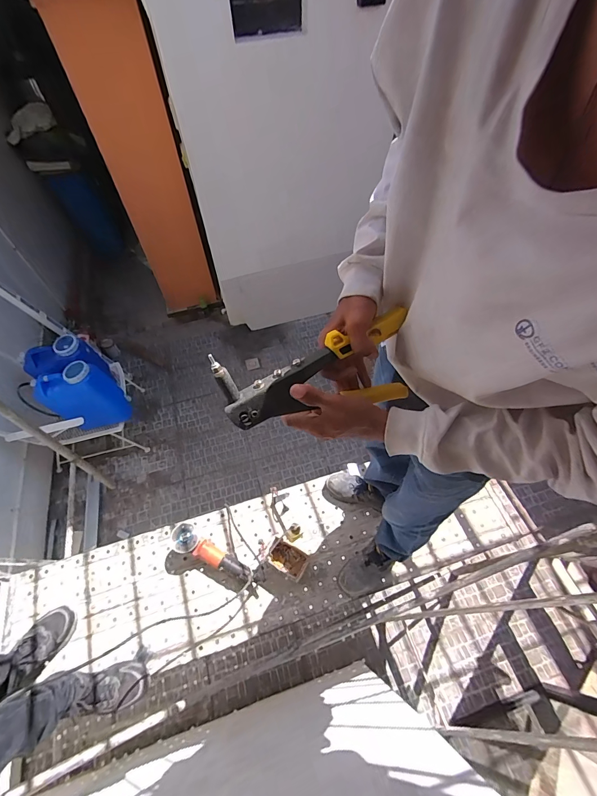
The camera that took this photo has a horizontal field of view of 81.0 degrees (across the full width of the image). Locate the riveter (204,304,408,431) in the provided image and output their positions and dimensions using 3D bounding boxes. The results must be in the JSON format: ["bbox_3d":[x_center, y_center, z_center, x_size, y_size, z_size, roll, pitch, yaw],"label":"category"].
[{"bbox_3d":[0.026,-0.030,0.428,0.246,0.101,0.071,-15,59,-18],"label":"riveter"}]

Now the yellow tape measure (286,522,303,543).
[{"bbox_3d":[-0.017,0.469,1.217,0.058,0.027,0.050,-26,61,-14],"label":"yellow tape measure"}]

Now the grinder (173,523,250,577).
[{"bbox_3d":[-0.288,0.521,1.151,0.285,0.094,0.083,26,62,16],"label":"grinder"}]

